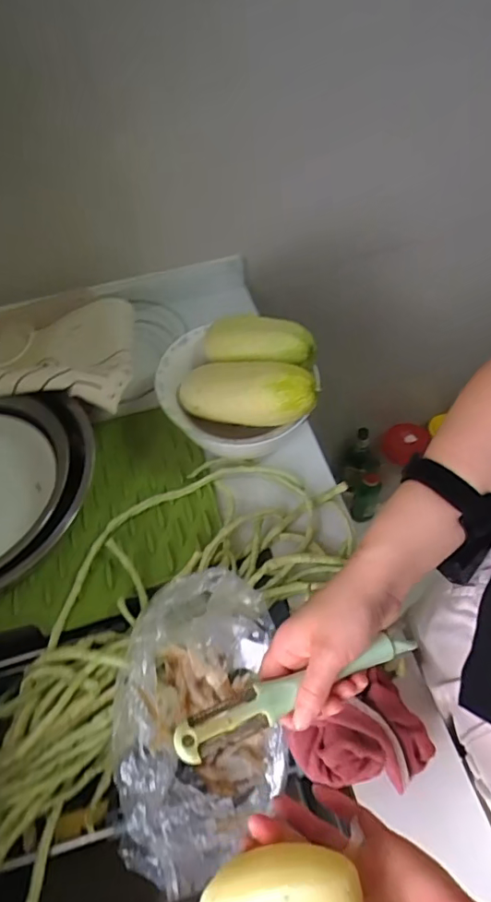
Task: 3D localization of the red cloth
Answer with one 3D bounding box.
[{"bbox_3d":[0.105,0.258,0.453,0.107,0.055,0.082,-31,58,-17],"label":"red cloth"}]

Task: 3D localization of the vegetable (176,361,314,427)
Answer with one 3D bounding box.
[{"bbox_3d":[0.003,-0.071,0.616,0.166,0.058,0.066,3,53,27],"label":"vegetable"}]

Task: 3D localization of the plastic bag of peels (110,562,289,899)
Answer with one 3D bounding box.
[{"bbox_3d":[-0.047,0.248,0.487,0.157,0.110,0.241,1,55,5],"label":"plastic bag of peels"}]

